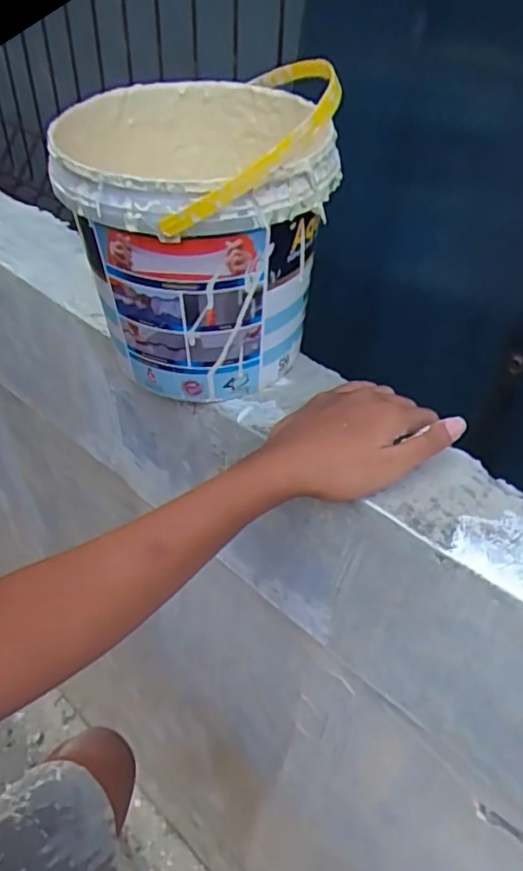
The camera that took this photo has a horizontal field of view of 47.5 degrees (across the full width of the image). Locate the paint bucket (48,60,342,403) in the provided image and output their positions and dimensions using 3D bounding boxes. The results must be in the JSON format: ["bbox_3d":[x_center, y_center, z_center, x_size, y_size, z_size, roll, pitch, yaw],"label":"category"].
[{"bbox_3d":[-0.047,-0.150,0.462,0.177,0.209,0.185,2,43,-2],"label":"paint bucket"}]

